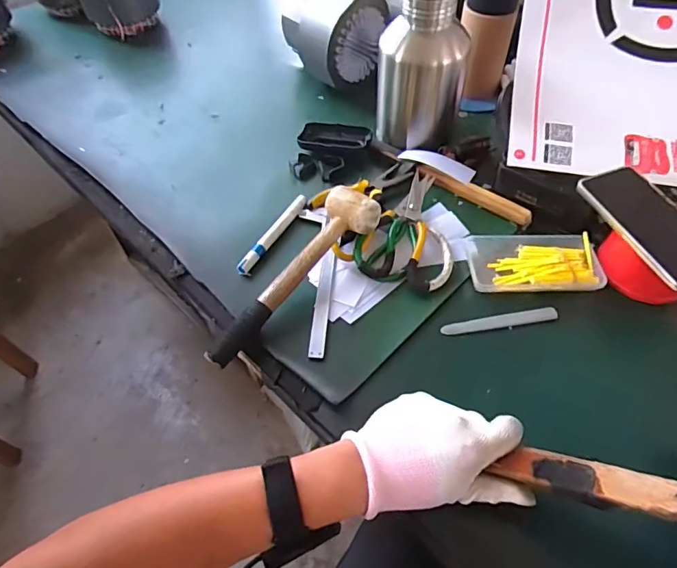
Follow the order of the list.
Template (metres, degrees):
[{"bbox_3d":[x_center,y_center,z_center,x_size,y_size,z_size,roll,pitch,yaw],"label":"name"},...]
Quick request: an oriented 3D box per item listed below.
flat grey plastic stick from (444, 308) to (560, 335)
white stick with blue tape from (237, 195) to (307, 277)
[{"bbox_3d":[0.180,0.041,0.524,0.129,0.007,0.015,-8,54,-3],"label":"flat grey plastic stick"},{"bbox_3d":[-0.082,-0.065,0.604,0.014,0.019,0.141,23,58,18],"label":"white stick with blue tape"}]

